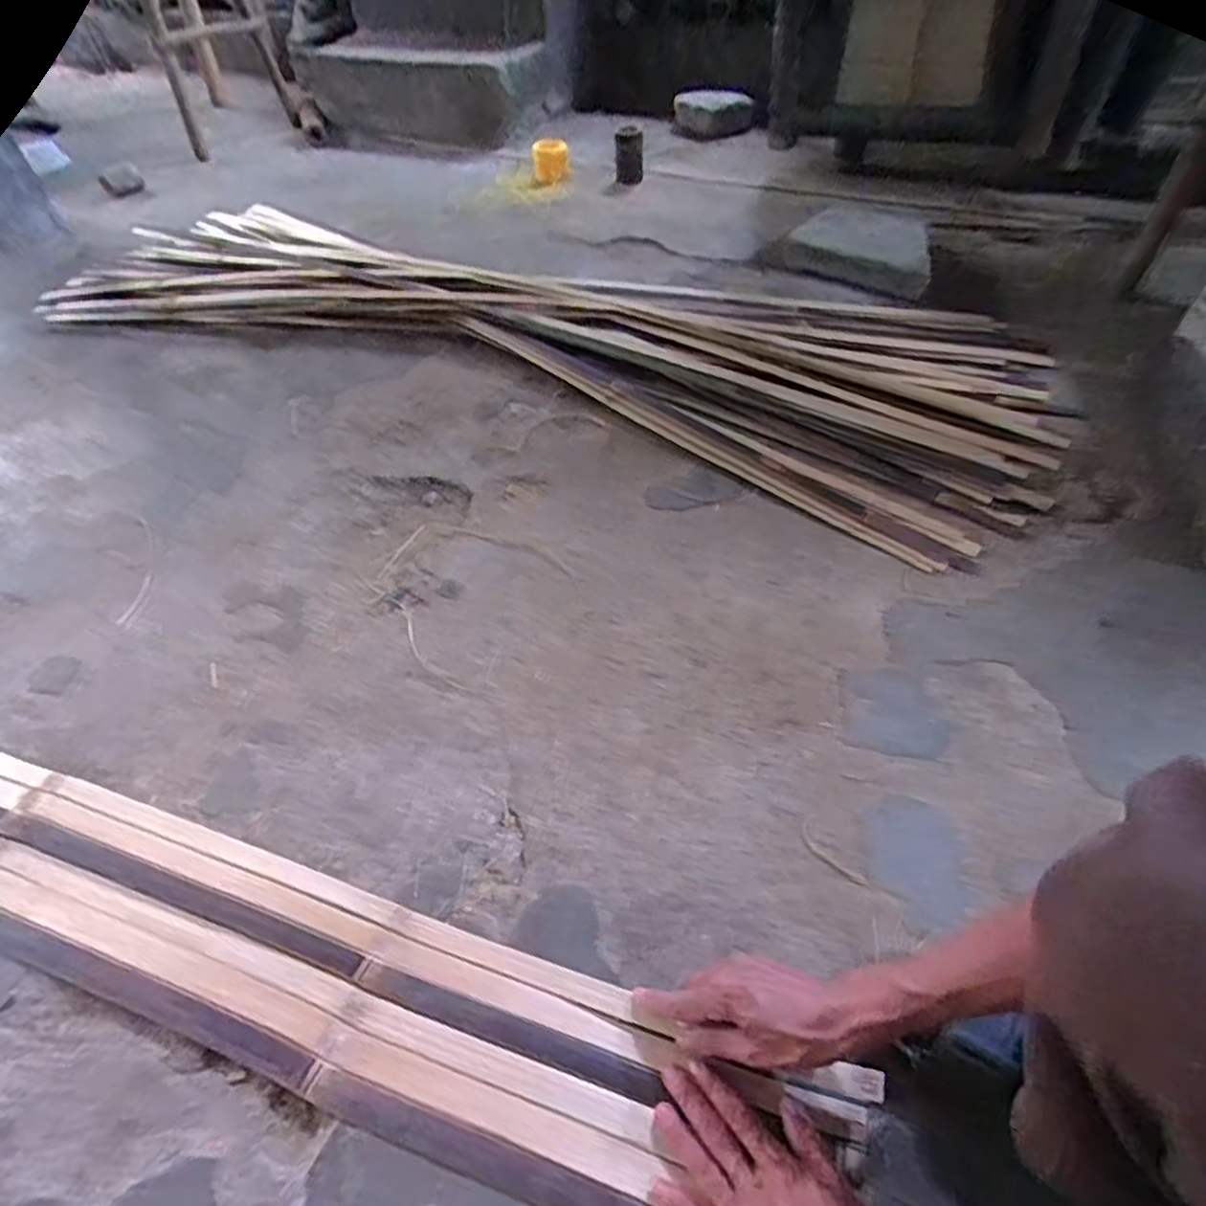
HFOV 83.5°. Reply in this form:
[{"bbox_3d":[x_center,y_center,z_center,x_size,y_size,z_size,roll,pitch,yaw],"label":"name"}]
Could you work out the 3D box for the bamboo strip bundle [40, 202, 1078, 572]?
[{"bbox_3d":[-0.180,-0.544,1.274,1.909,0.072,0.601,21,53,19],"label":"bamboo strip bundle"}]

